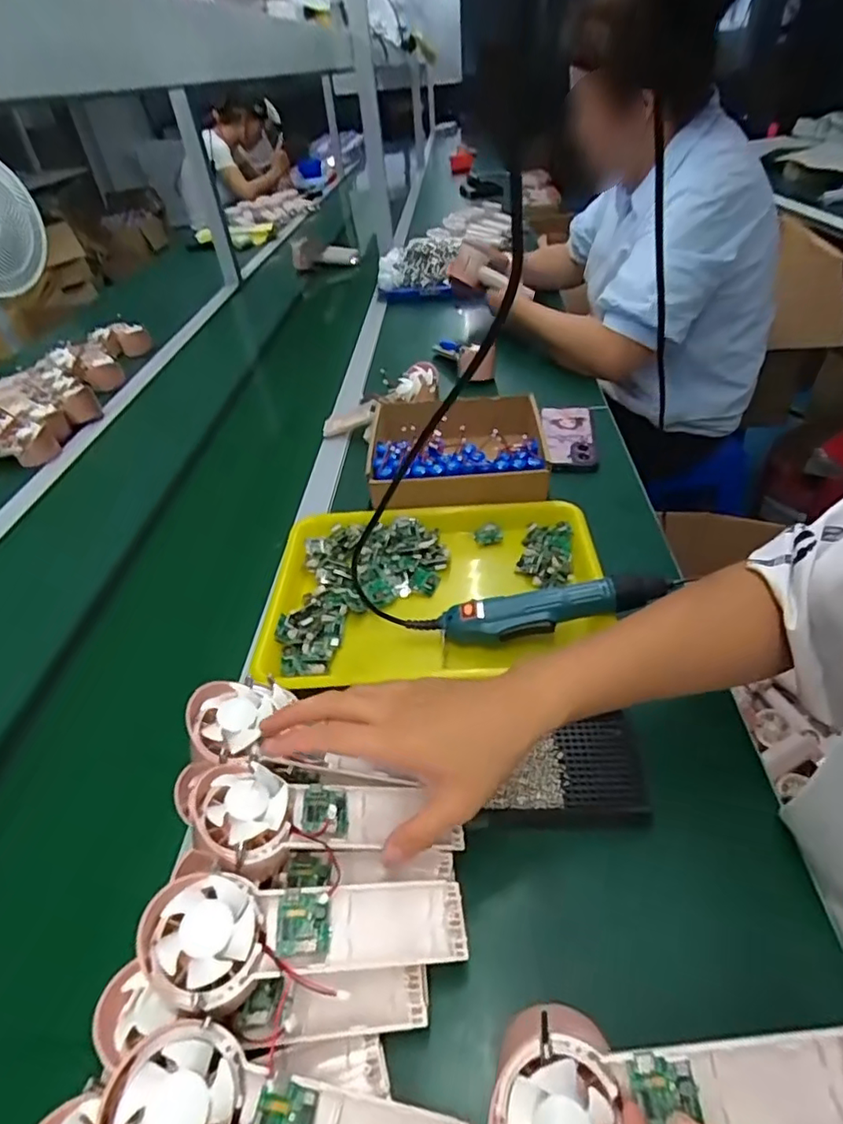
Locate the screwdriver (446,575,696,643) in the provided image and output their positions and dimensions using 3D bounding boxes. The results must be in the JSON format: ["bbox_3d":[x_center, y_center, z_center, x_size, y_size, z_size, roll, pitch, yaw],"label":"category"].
[{"bbox_3d":[0.126,0.046,0.528,0.210,0.051,0.034,-4,41,3],"label":"screwdriver"}]

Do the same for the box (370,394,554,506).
[{"bbox_3d":[0.045,-0.146,0.739,0.215,0.072,0.196,-2,41,4],"label":"box"}]

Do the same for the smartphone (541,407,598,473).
[{"bbox_3d":[0.208,-0.177,0.800,0.068,0.017,0.153,-1,42,6],"label":"smartphone"}]

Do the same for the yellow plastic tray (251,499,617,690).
[{"bbox_3d":[0.013,0.036,0.601,0.342,0.067,0.249,-4,41,3],"label":"yellow plastic tray"}]

